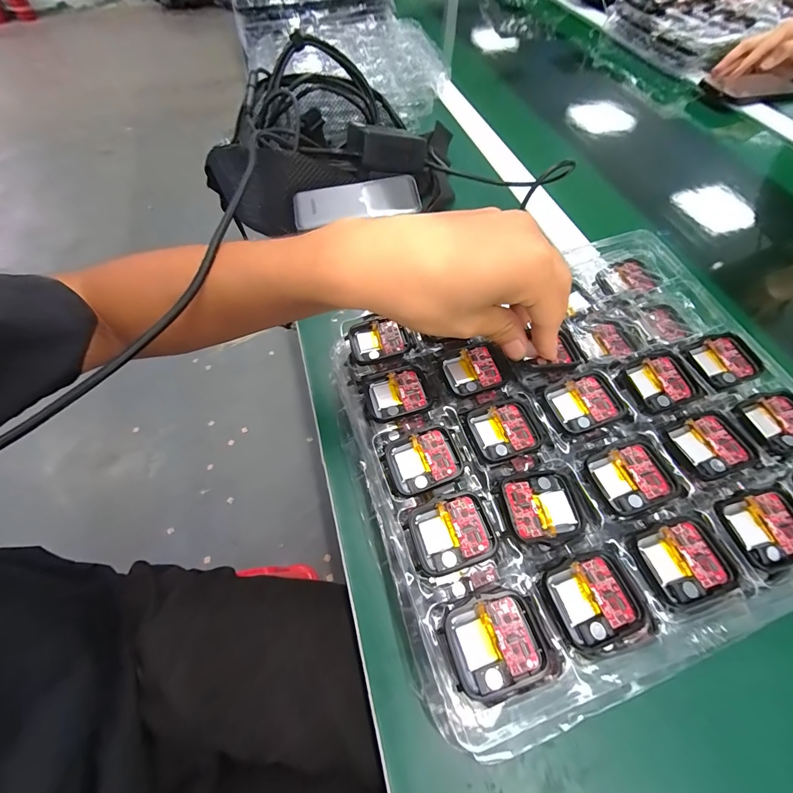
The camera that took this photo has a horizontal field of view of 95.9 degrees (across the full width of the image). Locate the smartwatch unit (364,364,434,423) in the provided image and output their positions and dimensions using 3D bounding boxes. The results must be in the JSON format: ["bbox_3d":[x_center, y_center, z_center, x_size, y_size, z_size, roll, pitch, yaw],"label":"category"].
[{"bbox_3d":[0.001,-0.001,0.247,0.043,0.008,0.037,-16,62,-8],"label":"smartwatch unit"}]

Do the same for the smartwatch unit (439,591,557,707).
[{"bbox_3d":[0.048,0.118,0.171,0.045,0.010,0.039,-18,62,-10],"label":"smartwatch unit"}]

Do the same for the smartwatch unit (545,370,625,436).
[{"bbox_3d":[0.122,0.004,0.234,0.042,0.007,0.036,-16,62,-8],"label":"smartwatch unit"}]

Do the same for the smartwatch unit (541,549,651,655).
[{"bbox_3d":[0.099,0.102,0.179,0.043,0.006,0.039,-19,62,-10],"label":"smartwatch unit"}]

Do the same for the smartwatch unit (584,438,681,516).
[{"bbox_3d":[0.138,0.046,0.209,0.043,0.008,0.038,-17,62,-9],"label":"smartwatch unit"}]

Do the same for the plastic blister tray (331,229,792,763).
[{"bbox_3d":[0.119,0.018,0.237,0.287,0.034,0.255,-18,64,-8],"label":"plastic blister tray"}]

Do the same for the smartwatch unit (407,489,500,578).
[{"bbox_3d":[0.030,0.075,0.197,0.042,0.012,0.037,-17,62,-9],"label":"smartwatch unit"}]

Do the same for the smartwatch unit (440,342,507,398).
[{"bbox_3d":[0.054,-0.018,0.252,0.040,0.004,0.037,-16,62,-8],"label":"smartwatch unit"}]

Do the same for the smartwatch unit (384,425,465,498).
[{"bbox_3d":[0.017,0.040,0.221,0.042,0.011,0.036,-18,62,-10],"label":"smartwatch unit"}]

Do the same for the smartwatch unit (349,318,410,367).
[{"bbox_3d":[-0.013,-0.041,0.272,0.041,0.010,0.038,-14,61,-7],"label":"smartwatch unit"}]

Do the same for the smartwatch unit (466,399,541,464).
[{"bbox_3d":[0.069,0.021,0.229,0.041,0.004,0.037,-16,62,-8],"label":"smartwatch unit"}]

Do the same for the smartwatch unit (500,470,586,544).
[{"bbox_3d":[0.082,0.061,0.200,0.041,0.005,0.037,-10,61,-5],"label":"smartwatch unit"}]

